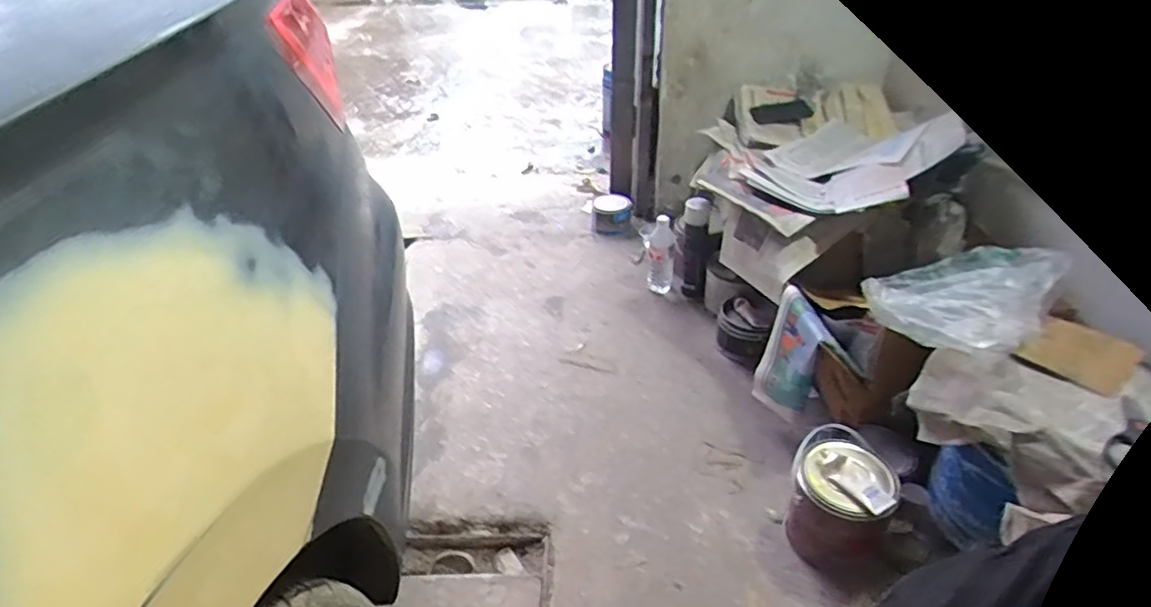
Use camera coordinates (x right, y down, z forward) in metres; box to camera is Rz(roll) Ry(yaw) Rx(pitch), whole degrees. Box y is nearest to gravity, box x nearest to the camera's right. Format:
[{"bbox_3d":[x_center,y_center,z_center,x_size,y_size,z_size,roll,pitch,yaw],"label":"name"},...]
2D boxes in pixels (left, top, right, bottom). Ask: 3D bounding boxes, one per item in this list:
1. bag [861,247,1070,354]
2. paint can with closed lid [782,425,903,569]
[{"bbox_3d":[0.634,-0.028,0.991,0.251,0.099,0.233,-21,40,-26],"label":"bag"},{"bbox_3d":[0.452,0.332,1.034,0.161,0.172,0.178,23,42,29],"label":"paint can with closed lid"}]

